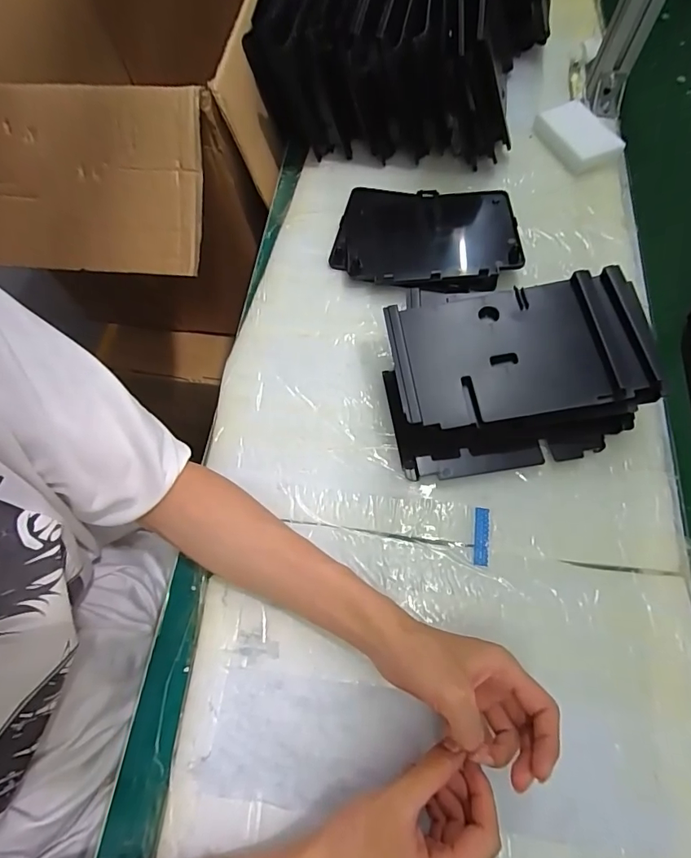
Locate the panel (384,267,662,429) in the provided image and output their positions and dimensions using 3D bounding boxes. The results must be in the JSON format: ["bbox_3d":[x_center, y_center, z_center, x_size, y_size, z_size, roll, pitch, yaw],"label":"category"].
[{"bbox_3d":[0.153,-0.070,0.413,0.218,0.022,0.124,-8,66,-2],"label":"panel"}]

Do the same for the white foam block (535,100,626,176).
[{"bbox_3d":[0.288,-0.364,0.585,0.067,0.021,0.097,-23,68,-8],"label":"white foam block"}]

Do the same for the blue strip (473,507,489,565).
[{"bbox_3d":[0.117,0.092,0.404,0.011,0.004,0.050,7,66,4],"label":"blue strip"}]

